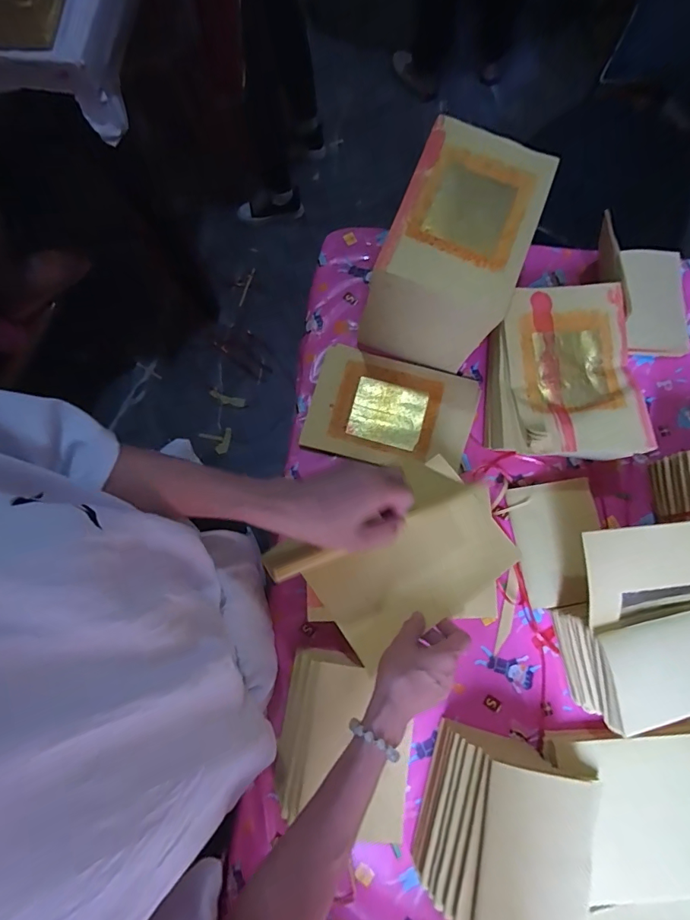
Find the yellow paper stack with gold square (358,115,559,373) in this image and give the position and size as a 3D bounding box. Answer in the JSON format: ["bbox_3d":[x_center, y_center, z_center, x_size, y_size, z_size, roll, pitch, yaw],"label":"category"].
[{"bbox_3d":[0.142,-0.267,0.597,0.159,0.172,0.227,21,79,5],"label":"yellow paper stack with gold square"}]

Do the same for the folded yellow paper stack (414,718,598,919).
[{"bbox_3d":[0.175,0.406,0.493,0.154,0.117,0.165,14,79,4],"label":"folded yellow paper stack"}]

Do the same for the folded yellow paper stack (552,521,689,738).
[{"bbox_3d":[0.358,0.185,0.517,0.176,0.132,0.217,-11,78,-1],"label":"folded yellow paper stack"}]

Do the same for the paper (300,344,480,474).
[{"bbox_3d":[0.066,-0.068,0.657,0.234,0.013,0.160,15,79,4],"label":"paper"}]

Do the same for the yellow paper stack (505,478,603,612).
[{"bbox_3d":[0.292,0.111,0.606,0.116,0.019,0.159,-9,78,-1],"label":"yellow paper stack"}]

